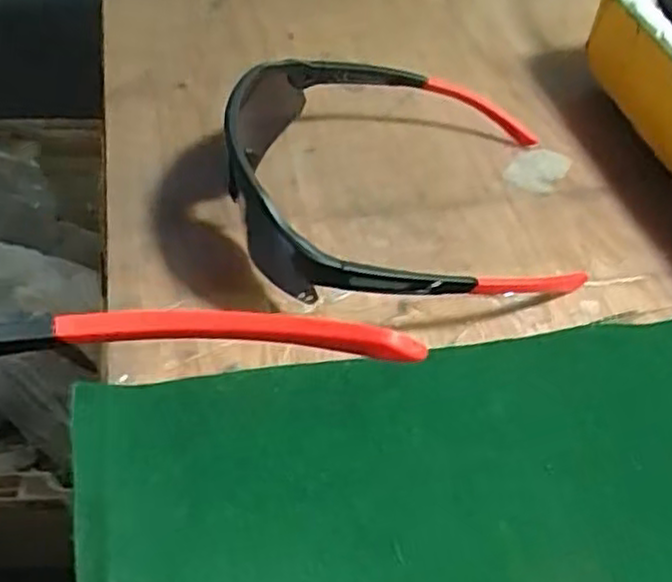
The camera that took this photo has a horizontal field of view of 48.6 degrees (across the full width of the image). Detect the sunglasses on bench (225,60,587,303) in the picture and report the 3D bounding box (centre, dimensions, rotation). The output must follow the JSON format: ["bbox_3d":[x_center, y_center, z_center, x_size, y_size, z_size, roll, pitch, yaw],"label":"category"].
[{"bbox_3d":[0.032,-0.058,0.372,0.168,0.050,0.165,1,49,-2],"label":"sunglasses on bench"}]

